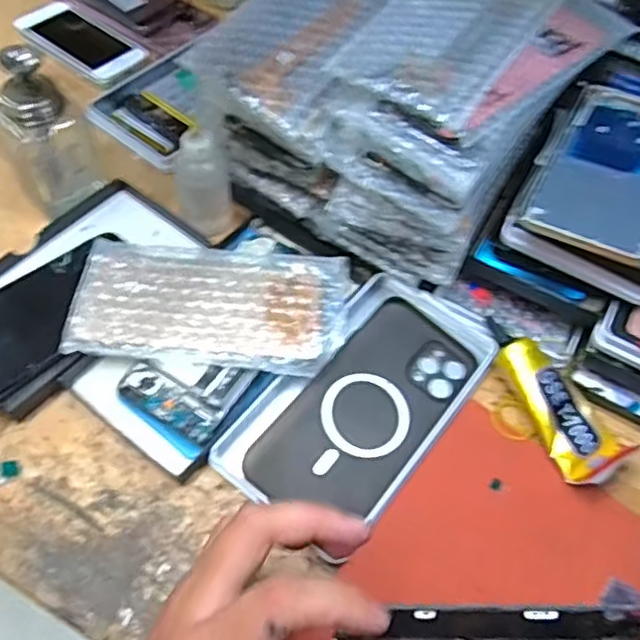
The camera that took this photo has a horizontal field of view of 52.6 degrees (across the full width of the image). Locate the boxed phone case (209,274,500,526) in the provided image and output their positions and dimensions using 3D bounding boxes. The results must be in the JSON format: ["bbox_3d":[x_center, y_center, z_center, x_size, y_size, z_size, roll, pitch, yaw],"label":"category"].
[{"bbox_3d":[0.029,0.050,0.418,0.100,0.018,0.183,35,62,18],"label":"boxed phone case"}]

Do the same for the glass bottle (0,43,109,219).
[{"bbox_3d":[-0.188,-0.128,0.447,0.057,0.109,0.048,-21,61,-16],"label":"glass bottle"}]

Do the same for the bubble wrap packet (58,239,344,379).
[{"bbox_3d":[-0.070,-0.010,0.435,0.176,0.018,0.089,4,57,-1],"label":"bubble wrap packet"}]

